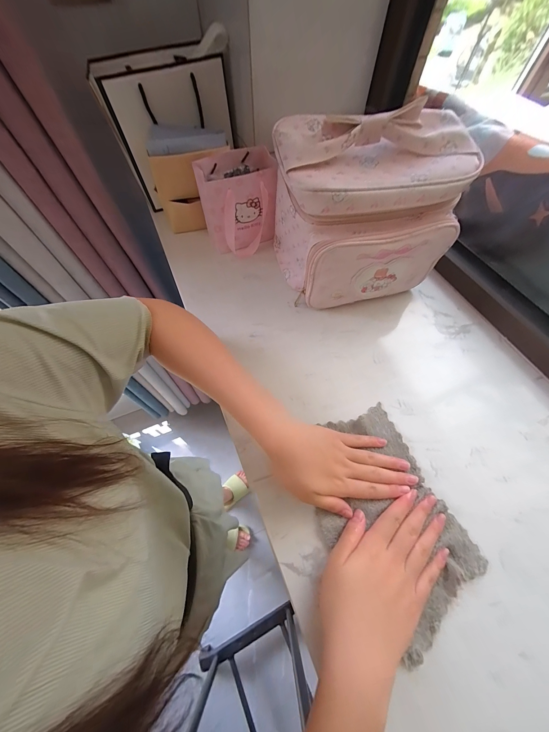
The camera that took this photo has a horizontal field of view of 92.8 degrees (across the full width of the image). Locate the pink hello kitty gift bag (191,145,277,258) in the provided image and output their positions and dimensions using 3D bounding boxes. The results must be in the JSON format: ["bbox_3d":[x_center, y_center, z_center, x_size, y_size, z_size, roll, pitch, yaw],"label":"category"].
[{"bbox_3d":[-0.060,-0.268,0.439,0.117,0.119,0.095,-11,62,-5],"label":"pink hello kitty gift bag"}]

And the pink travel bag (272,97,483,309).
[{"bbox_3d":[0.119,-0.208,0.368,0.218,0.190,0.171,-13,62,-7],"label":"pink travel bag"}]

